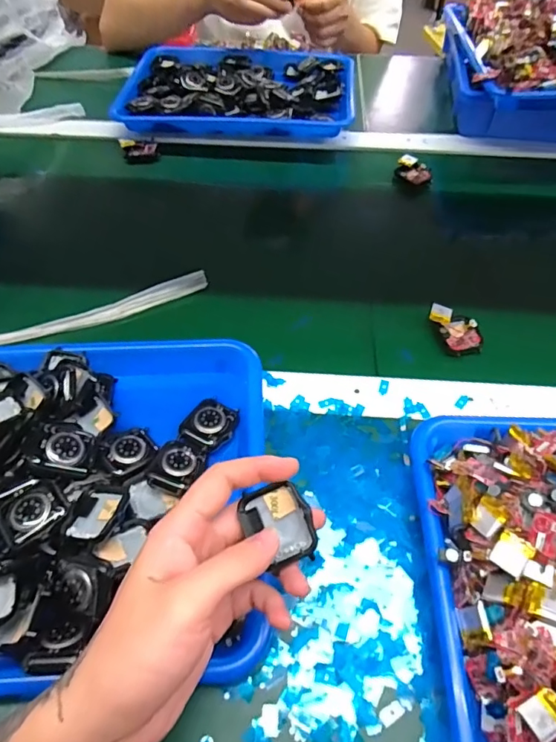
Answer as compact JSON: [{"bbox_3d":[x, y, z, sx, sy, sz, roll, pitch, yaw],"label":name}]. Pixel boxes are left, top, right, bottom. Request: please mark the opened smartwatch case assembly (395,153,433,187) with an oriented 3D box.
[{"bbox_3d":[0.178,-0.260,0.635,0.048,0.021,0.036,23,56,17],"label":"opened smartwatch case assembly"}]

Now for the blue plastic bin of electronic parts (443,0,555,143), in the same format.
[{"bbox_3d":[0.374,-0.418,0.686,0.239,0.147,0.264,2,53,2],"label":"blue plastic bin of electronic parts"}]

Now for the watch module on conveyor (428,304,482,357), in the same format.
[{"bbox_3d":[0.172,-0.040,0.467,0.036,0.015,0.058,-19,55,-14],"label":"watch module on conveyor"}]

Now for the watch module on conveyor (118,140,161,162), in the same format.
[{"bbox_3d":[-0.188,-0.301,0.666,0.055,0.020,0.026,1,53,1],"label":"watch module on conveyor"}]

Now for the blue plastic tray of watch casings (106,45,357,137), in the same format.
[{"bbox_3d":[-0.056,-0.425,0.742,0.337,0.052,0.243,0,53,1],"label":"blue plastic tray of watch casings"}]

